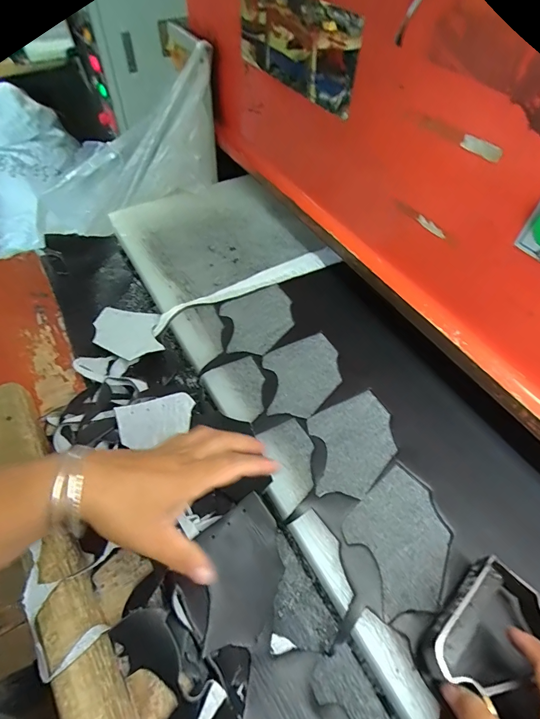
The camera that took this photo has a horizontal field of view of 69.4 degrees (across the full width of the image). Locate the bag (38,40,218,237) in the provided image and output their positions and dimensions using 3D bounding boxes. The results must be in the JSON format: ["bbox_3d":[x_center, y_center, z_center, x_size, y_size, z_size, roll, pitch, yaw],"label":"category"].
[{"bbox_3d":[-0.291,-0.395,0.834,0.505,0.160,0.190,-16,50,28],"label":"bag"}]

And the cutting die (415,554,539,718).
[{"bbox_3d":[0.178,0.233,0.325,0.112,0.058,0.080,-33,60,-19],"label":"cutting die"}]

